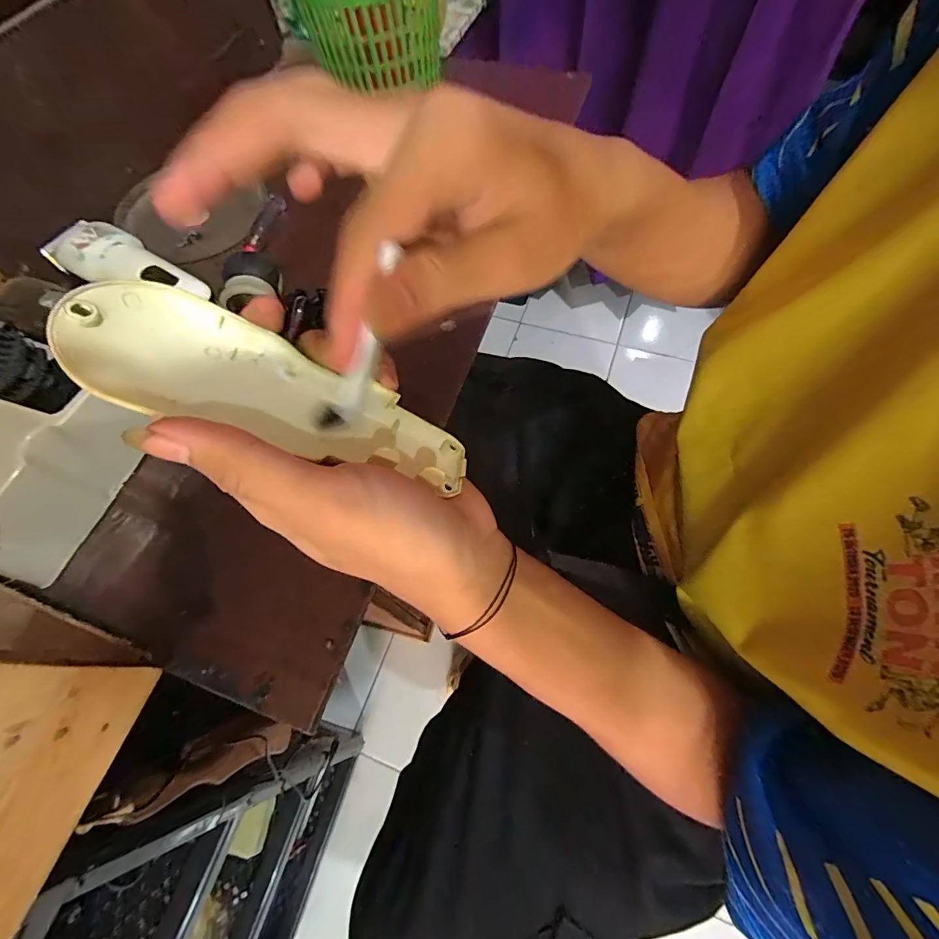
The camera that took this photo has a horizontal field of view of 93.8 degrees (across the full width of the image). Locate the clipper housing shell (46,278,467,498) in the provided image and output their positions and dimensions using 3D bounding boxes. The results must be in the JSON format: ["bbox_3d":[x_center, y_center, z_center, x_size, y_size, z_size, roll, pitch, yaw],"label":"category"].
[{"bbox_3d":[-0.066,-0.027,0.169,0.139,0.015,0.047,21,63,-24],"label":"clipper housing shell"}]

